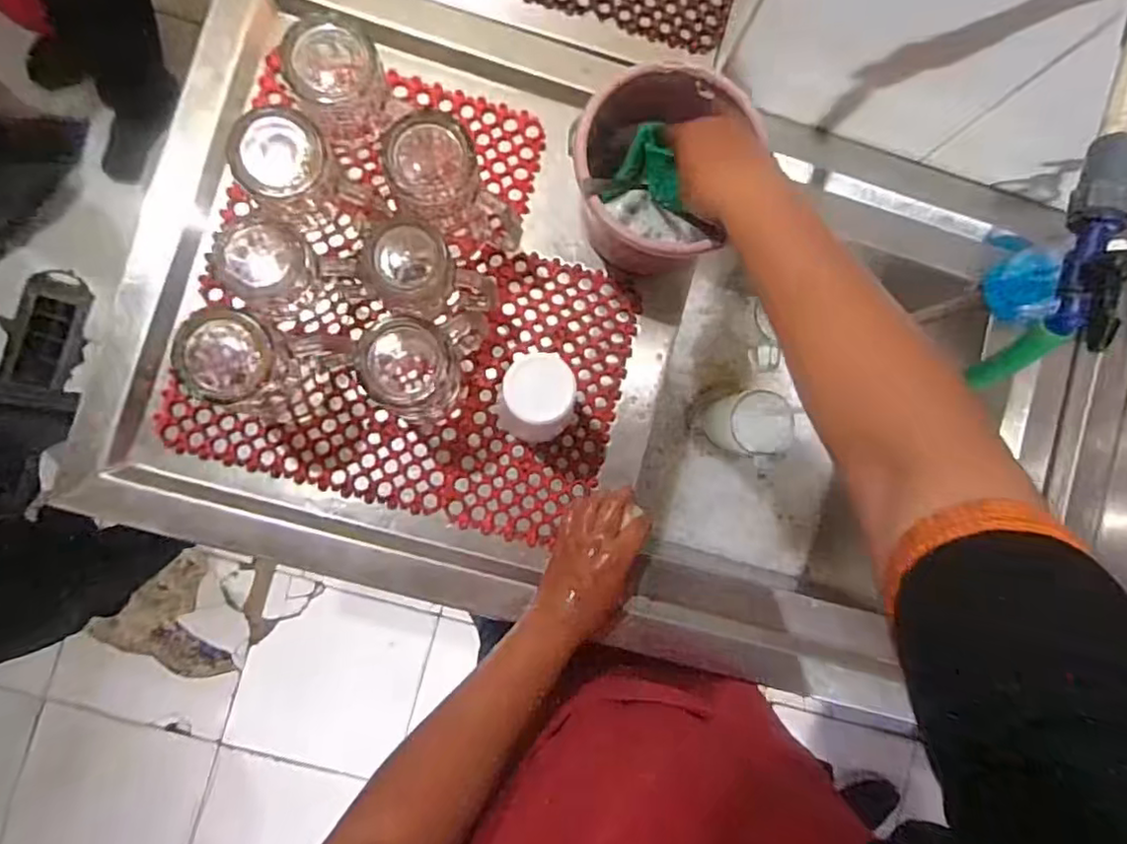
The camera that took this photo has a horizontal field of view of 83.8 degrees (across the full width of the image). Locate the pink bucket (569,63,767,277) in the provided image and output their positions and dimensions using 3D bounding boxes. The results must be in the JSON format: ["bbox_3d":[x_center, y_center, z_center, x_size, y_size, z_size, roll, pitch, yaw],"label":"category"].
[{"bbox_3d":[0.085,-0.231,0.617,0.160,0.147,0.156,0,87,-4],"label":"pink bucket"}]

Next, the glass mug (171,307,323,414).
[{"bbox_3d":[-0.272,-0.046,0.562,0.075,0.162,0.067,5,87,-3],"label":"glass mug"}]

